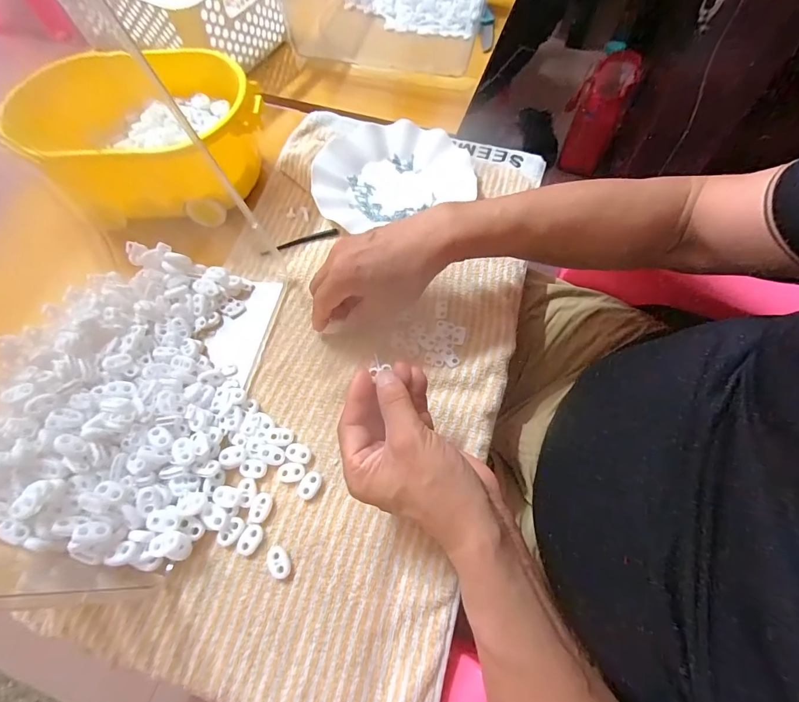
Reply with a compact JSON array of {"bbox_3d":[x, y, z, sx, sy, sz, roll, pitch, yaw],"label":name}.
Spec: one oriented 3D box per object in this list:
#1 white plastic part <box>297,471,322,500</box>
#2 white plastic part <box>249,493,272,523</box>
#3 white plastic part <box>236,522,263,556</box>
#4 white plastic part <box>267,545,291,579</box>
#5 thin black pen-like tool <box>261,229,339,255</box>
[{"bbox_3d":[-0.074,0.110,0.325,0.016,0.004,0.022,25,66,12],"label":"white plastic part"},{"bbox_3d":[-0.112,0.126,0.319,0.015,0.004,0.023,13,64,7],"label":"white plastic part"},{"bbox_3d":[-0.117,0.147,0.310,0.017,0.004,0.023,14,64,8],"label":"white plastic part"},{"bbox_3d":[-0.092,0.160,0.301,0.014,0.004,0.024,-31,67,-14],"label":"white plastic part"},{"bbox_3d":[-0.109,-0.120,0.437,0.085,0.007,0.008,-20,65,-9],"label":"thin black pen-like tool"}]

